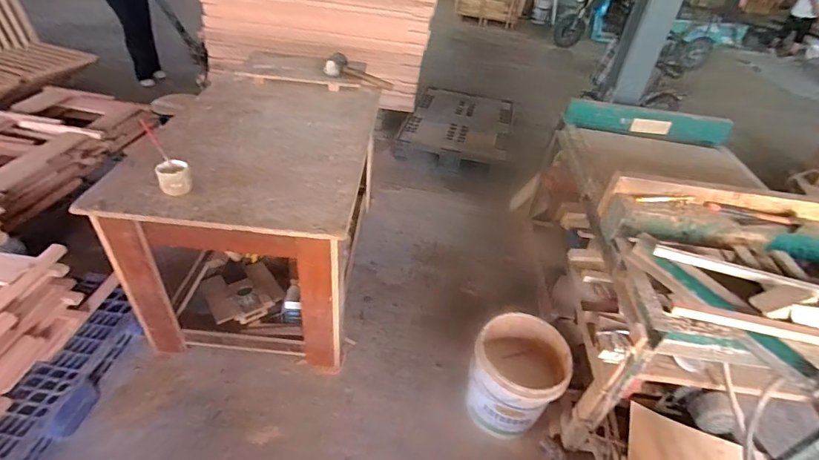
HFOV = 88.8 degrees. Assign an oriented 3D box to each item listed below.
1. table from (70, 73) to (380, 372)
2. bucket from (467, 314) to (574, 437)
[{"bbox_3d":[-0.581,-0.120,1.790,0.775,0.648,1.081,6,38,-2],"label":"table"},{"bbox_3d":[0.354,0.512,1.435,0.293,0.332,0.294,5,38,-4],"label":"bucket"}]

